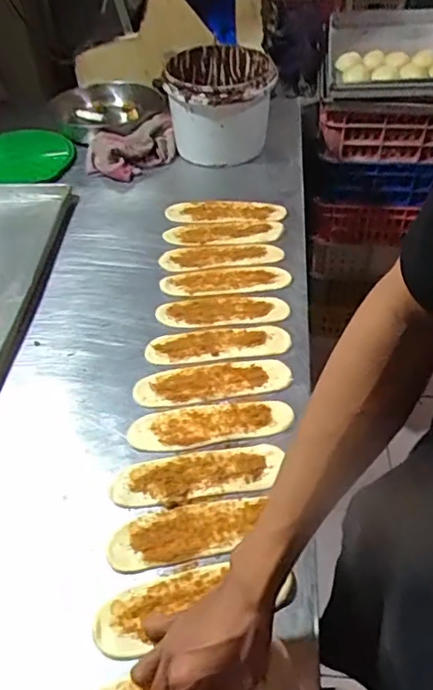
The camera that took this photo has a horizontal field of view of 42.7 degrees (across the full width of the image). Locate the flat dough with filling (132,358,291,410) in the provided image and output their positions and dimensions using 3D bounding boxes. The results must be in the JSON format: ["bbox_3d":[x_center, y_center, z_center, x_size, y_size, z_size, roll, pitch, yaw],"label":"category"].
[{"bbox_3d":[-0.005,0.050,0.755,0.208,0.005,0.066,-8,48,-5],"label":"flat dough with filling"}]

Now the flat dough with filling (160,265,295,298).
[{"bbox_3d":[0.015,-0.107,0.902,0.205,0.006,0.071,-9,48,-5],"label":"flat dough with filling"}]

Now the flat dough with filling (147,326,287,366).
[{"bbox_3d":[0.002,-0.002,0.800,0.203,0.009,0.058,-7,48,-3],"label":"flat dough with filling"}]

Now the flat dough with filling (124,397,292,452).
[{"bbox_3d":[-0.007,0.101,0.709,0.206,0.004,0.061,-7,48,-4],"label":"flat dough with filling"}]

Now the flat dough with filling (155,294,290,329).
[{"bbox_3d":[0.009,-0.052,0.850,0.197,0.005,0.066,-4,48,-1],"label":"flat dough with filling"}]

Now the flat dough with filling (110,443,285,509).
[{"bbox_3d":[-0.022,0.154,0.662,0.202,0.004,0.061,-8,48,-4],"label":"flat dough with filling"}]

